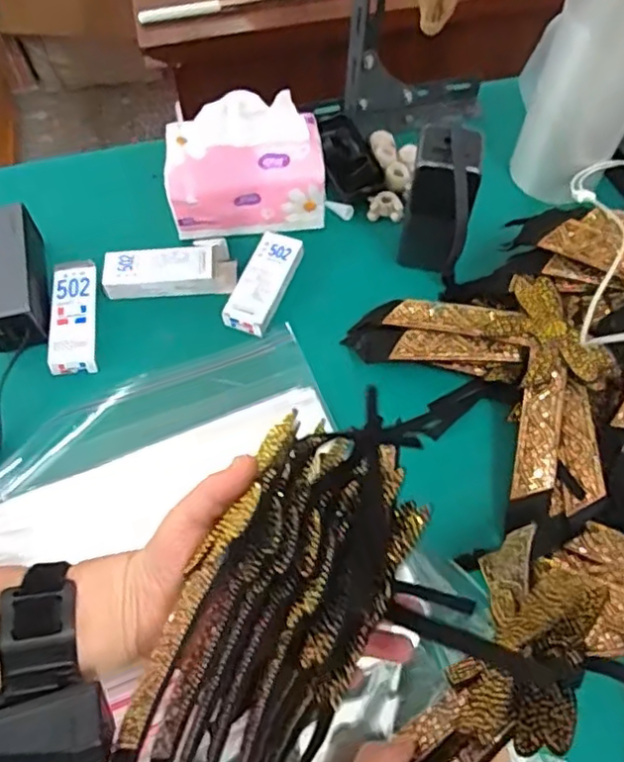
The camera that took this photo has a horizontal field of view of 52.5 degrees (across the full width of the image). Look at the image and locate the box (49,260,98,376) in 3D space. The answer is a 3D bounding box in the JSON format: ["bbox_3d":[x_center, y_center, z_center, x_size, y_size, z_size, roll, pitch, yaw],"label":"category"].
[{"bbox_3d":[-0.212,-0.060,0.565,0.036,0.016,0.115,-7,62,-3],"label":"box"}]

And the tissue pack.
[{"bbox_3d":[-0.063,-0.203,0.600,0.147,0.091,0.096,-7,62,-3],"label":"tissue pack"}]

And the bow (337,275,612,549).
[{"bbox_3d":[0.150,0.003,0.515,0.161,0.061,0.224,-23,64,-11],"label":"bow"}]

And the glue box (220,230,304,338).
[{"bbox_3d":[-0.045,-0.090,0.582,0.041,0.021,0.101,18,64,10],"label":"glue box"}]

